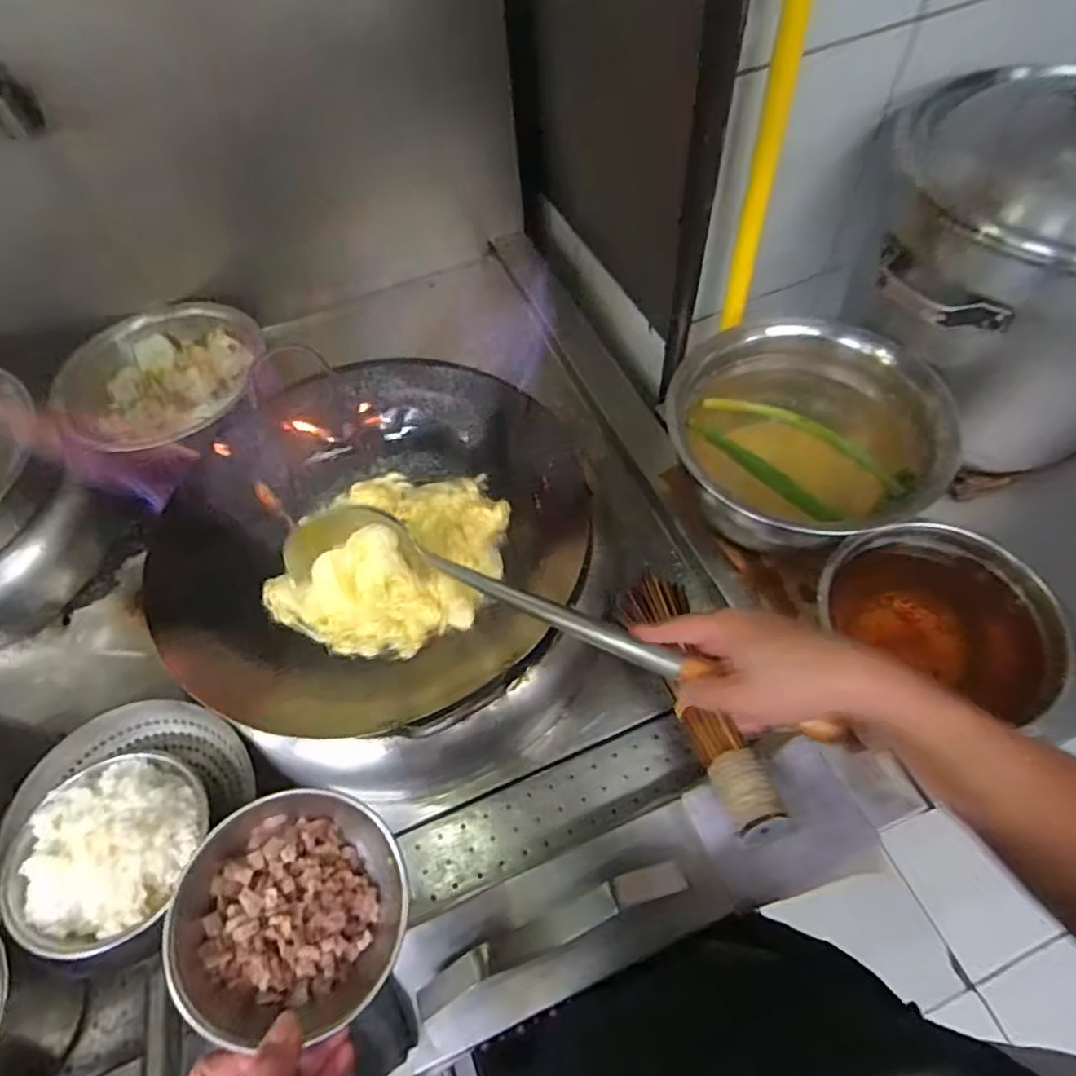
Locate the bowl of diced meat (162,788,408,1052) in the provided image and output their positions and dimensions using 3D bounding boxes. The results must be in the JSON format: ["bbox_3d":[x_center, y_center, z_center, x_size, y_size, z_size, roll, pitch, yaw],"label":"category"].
[{"bbox_3d":[-0.159,0.243,0.406,0.147,0.052,0.147,6,64,-12],"label":"bowl of diced meat"}]

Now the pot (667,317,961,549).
[{"bbox_3d":[0.287,-0.122,0.711,0.273,0.136,0.259,-21,60,-8],"label":"pot"}]

